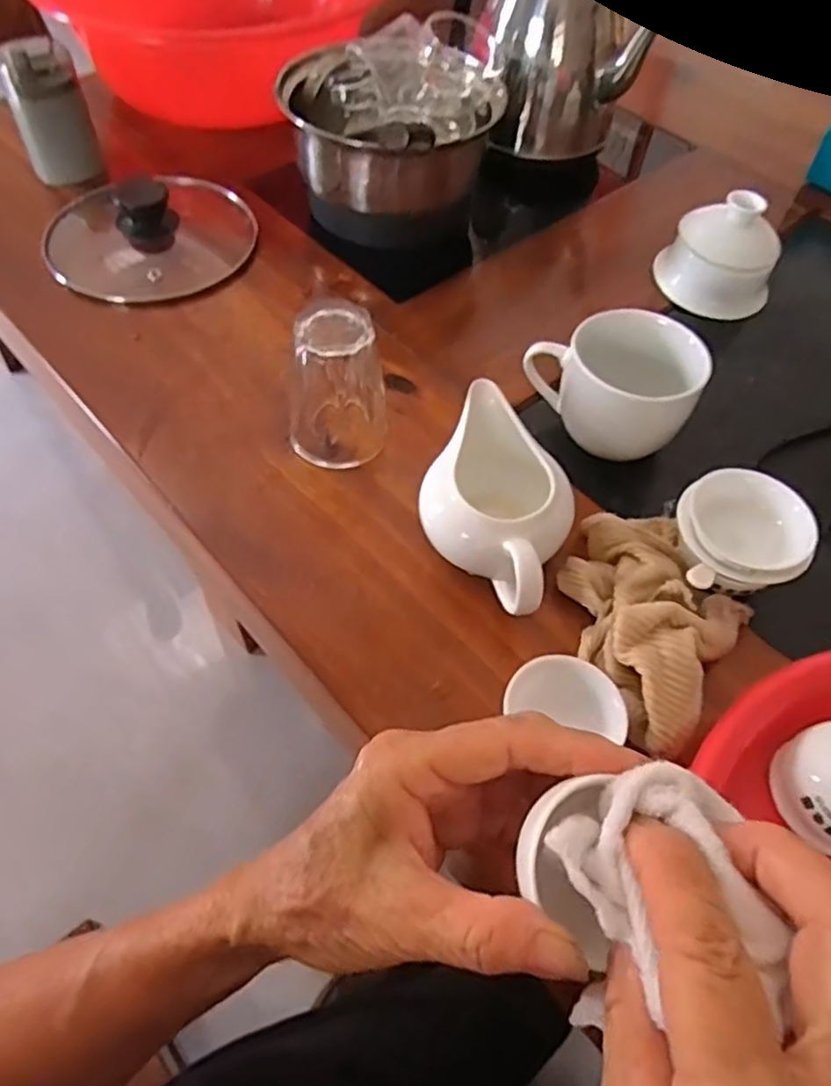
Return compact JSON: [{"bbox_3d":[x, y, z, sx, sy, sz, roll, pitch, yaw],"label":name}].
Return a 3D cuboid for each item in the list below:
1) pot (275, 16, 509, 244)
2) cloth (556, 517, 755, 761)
[{"bbox_3d":[-0.022,-0.303,0.536,0.142,0.110,0.130,33,60,18],"label":"pot"},{"bbox_3d":[0.113,0.032,0.353,0.094,0.041,0.121,33,60,18],"label":"cloth"}]

